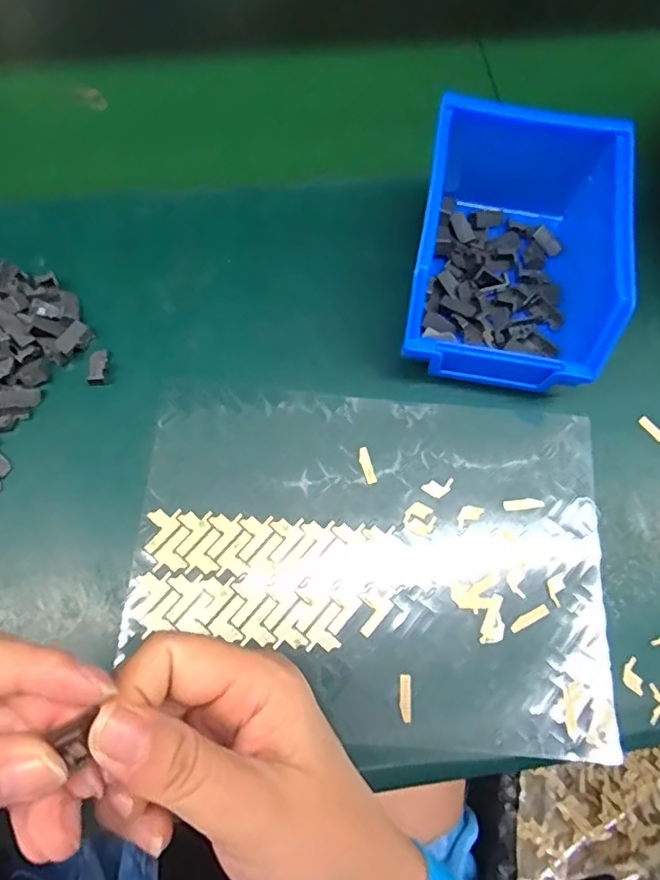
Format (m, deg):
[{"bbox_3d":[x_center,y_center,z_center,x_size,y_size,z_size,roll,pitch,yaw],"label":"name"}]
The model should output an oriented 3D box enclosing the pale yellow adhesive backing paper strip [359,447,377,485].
[{"bbox_3d":[0.021,0.014,0.323,0.006,0.004,0.022,-15,74,-5],"label":"pale yellow adhesive backing paper strip"}]

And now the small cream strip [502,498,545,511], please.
[{"bbox_3d":[0.108,0.035,0.319,0.023,0.004,0.006,-8,73,-3],"label":"small cream strip"}]

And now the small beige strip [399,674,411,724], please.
[{"bbox_3d":[0.037,0.129,0.285,0.005,0.004,0.022,4,73,1],"label":"small beige strip"}]

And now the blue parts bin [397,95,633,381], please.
[{"bbox_3d":[0.102,-0.105,0.327,0.103,0.073,0.140,9,70,1],"label":"blue parts bin"}]

